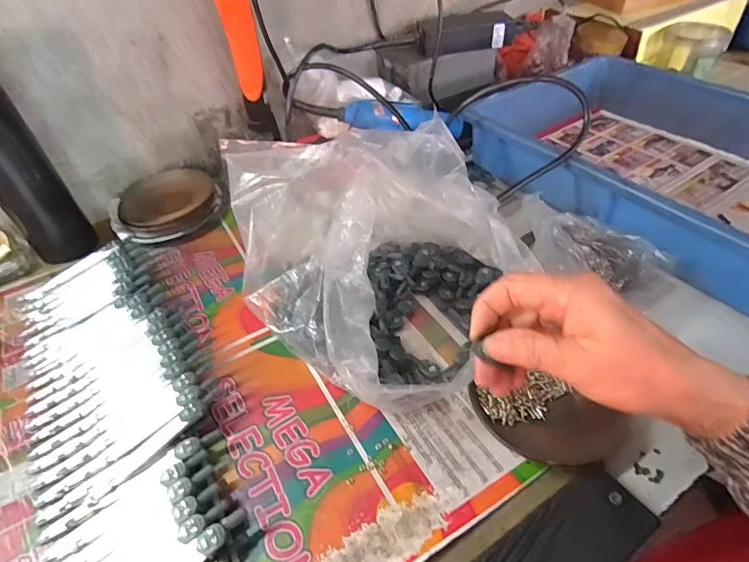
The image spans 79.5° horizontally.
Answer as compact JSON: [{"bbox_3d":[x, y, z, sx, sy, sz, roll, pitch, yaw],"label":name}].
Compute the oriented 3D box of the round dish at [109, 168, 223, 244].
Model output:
[{"bbox_3d":[-0.266,-0.097,0.575,0.121,0.025,0.124,-3,44,3],"label":"round dish"}]

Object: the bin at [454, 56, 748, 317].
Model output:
[{"bbox_3d":[0.345,-0.143,0.520,0.299,0.096,0.445,-27,48,-21],"label":"bin"}]

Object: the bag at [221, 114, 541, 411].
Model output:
[{"bbox_3d":[0.006,-0.030,0.414,0.251,0.104,0.289,-16,45,-10],"label":"bag"}]

